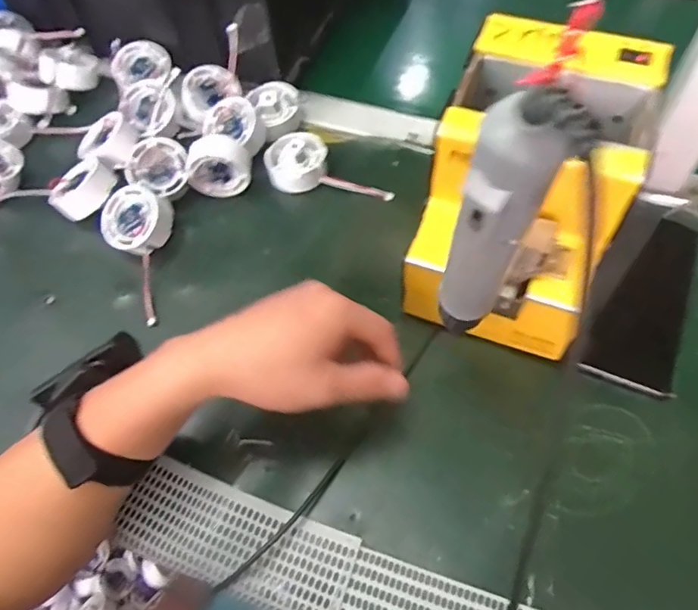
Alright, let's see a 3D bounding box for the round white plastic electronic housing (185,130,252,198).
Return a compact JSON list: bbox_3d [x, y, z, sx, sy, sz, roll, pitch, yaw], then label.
[{"bbox_3d":[-0.119,-0.130,0.516,0.054,0.052,0.033,-2,60,2],"label":"round white plastic electronic housing"}]

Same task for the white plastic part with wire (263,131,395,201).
[{"bbox_3d":[-0.019,-0.131,0.521,0.121,0.035,0.057,7,60,7],"label":"white plastic part with wire"}]

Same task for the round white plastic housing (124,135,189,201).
[{"bbox_3d":[-0.173,-0.129,0.513,0.054,0.028,0.054,-1,95,-14],"label":"round white plastic housing"}]

